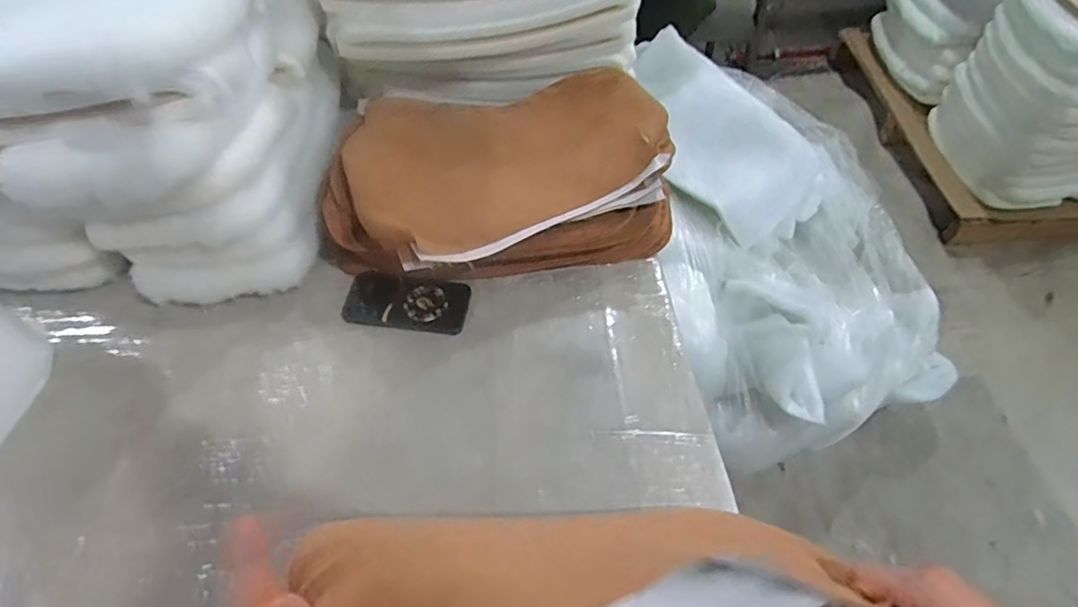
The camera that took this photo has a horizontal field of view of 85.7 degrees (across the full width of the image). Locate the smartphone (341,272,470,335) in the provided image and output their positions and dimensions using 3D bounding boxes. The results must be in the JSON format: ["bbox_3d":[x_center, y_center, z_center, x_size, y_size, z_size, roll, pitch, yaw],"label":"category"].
[{"bbox_3d":[-0.183,-0.001,0.801,0.170,0.012,0.082,8,56,6],"label":"smartphone"}]

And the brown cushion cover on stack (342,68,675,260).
[{"bbox_3d":[-0.051,-0.205,0.809,0.463,0.058,0.307,-20,58,-13],"label":"brown cushion cover on stack"}]

